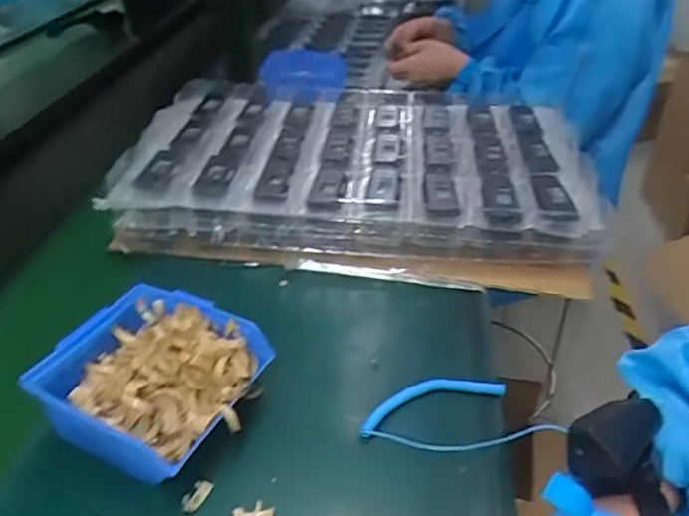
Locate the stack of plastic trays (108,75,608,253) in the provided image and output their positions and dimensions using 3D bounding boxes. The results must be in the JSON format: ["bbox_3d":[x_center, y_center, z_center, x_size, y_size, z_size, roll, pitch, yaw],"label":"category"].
[{"bbox_3d":[0.014,-0.111,0.698,0.521,0.086,0.307,1,37,4],"label":"stack of plastic trays"}]

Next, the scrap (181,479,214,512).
[{"bbox_3d":[-0.101,0.161,0.388,0.014,0.004,0.024,16,40,22],"label":"scrap"}]

